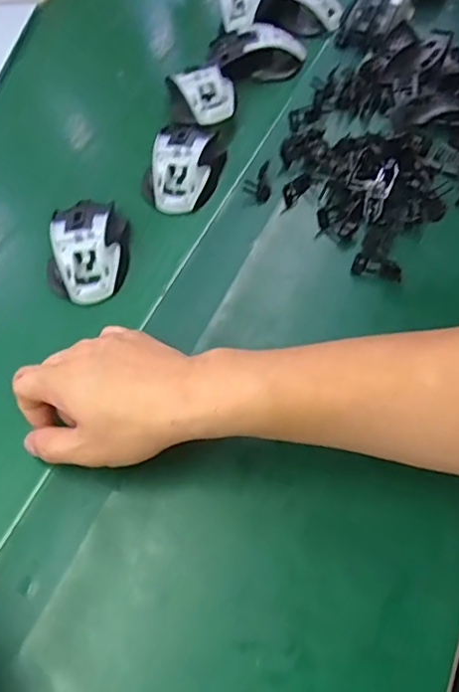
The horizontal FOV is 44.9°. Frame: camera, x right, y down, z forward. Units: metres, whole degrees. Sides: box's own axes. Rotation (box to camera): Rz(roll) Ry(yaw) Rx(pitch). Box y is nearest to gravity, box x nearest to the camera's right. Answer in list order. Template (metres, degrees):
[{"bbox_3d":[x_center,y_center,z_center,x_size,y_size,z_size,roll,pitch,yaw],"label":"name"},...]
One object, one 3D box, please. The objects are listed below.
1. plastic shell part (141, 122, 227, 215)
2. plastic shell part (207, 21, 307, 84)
[{"bbox_3d":[-0.044,-0.191,0.568,0.075,0.038,0.114,10,60,7],"label":"plastic shell part"},{"bbox_3d":[0.032,-0.347,0.659,0.107,0.042,0.058,10,59,10],"label":"plastic shell part"}]

